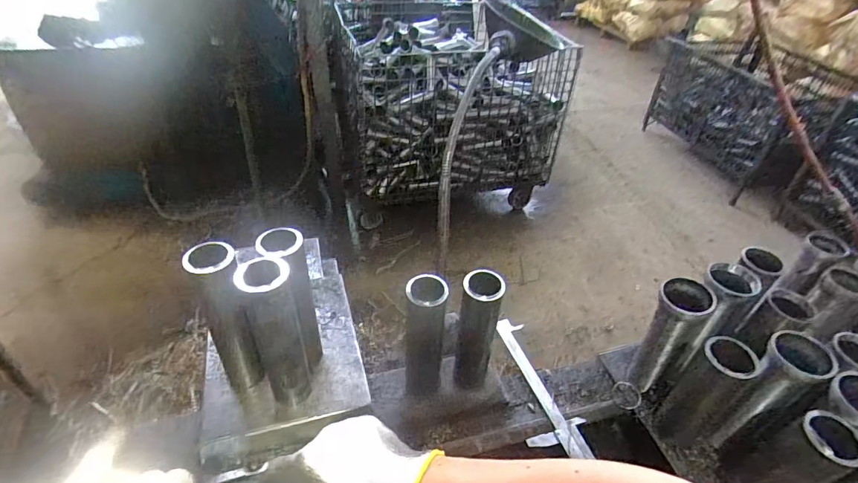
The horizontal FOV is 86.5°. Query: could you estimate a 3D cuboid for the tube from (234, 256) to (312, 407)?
[{"bbox_3d":[-0.155,0.101,0.475,0.047,0.190,0.042,-14,43,-19],"label":"tube"}]

